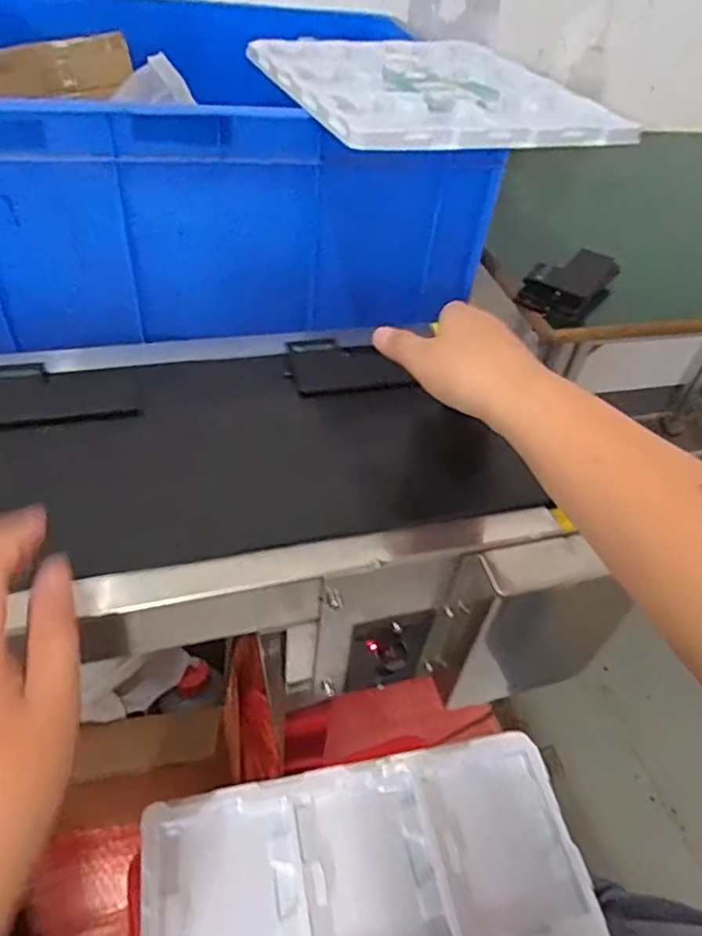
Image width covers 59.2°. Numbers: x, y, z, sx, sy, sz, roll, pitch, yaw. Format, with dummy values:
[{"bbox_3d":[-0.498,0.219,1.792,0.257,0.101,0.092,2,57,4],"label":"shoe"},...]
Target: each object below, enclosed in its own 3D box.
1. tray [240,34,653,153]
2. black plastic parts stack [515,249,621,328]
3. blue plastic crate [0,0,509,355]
[{"bbox_3d":[0.069,-0.386,0.618,0.290,0.018,0.347,-10,47,-17],"label":"tray"},{"bbox_3d":[0.236,-0.198,0.670,0.080,0.045,0.112,28,48,19],"label":"black plastic parts stack"},{"bbox_3d":[-0.182,-0.399,0.760,0.546,0.217,0.512,-6,46,-13],"label":"blue plastic crate"}]

